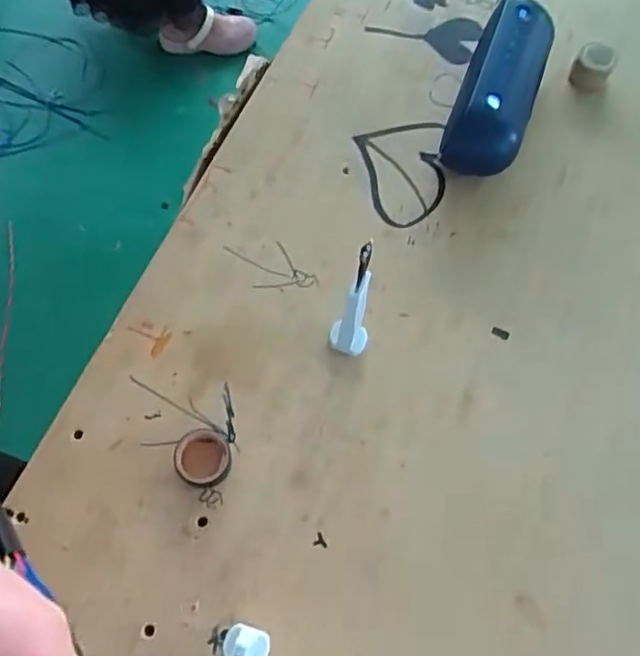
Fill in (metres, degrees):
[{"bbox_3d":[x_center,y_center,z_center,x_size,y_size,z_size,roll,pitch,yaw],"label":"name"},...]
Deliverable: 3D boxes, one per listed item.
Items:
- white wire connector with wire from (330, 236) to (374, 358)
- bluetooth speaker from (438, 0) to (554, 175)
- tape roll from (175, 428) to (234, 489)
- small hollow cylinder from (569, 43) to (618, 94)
[{"bbox_3d":[0.024,-0.015,0.427,0.027,0.141,0.021,17,69,4],"label":"white wire connector with wire"},{"bbox_3d":[0.159,-0.212,0.546,0.063,0.068,0.153,22,69,6],"label":"bluetooth speaker"},{"bbox_3d":[-0.083,0.092,0.445,0.040,0.017,0.040,1,69,-2],"label":"tape roll"},{"bbox_3d":[0.259,-0.247,0.597,0.035,0.037,0.034,1,69,-2],"label":"small hollow cylinder"}]

